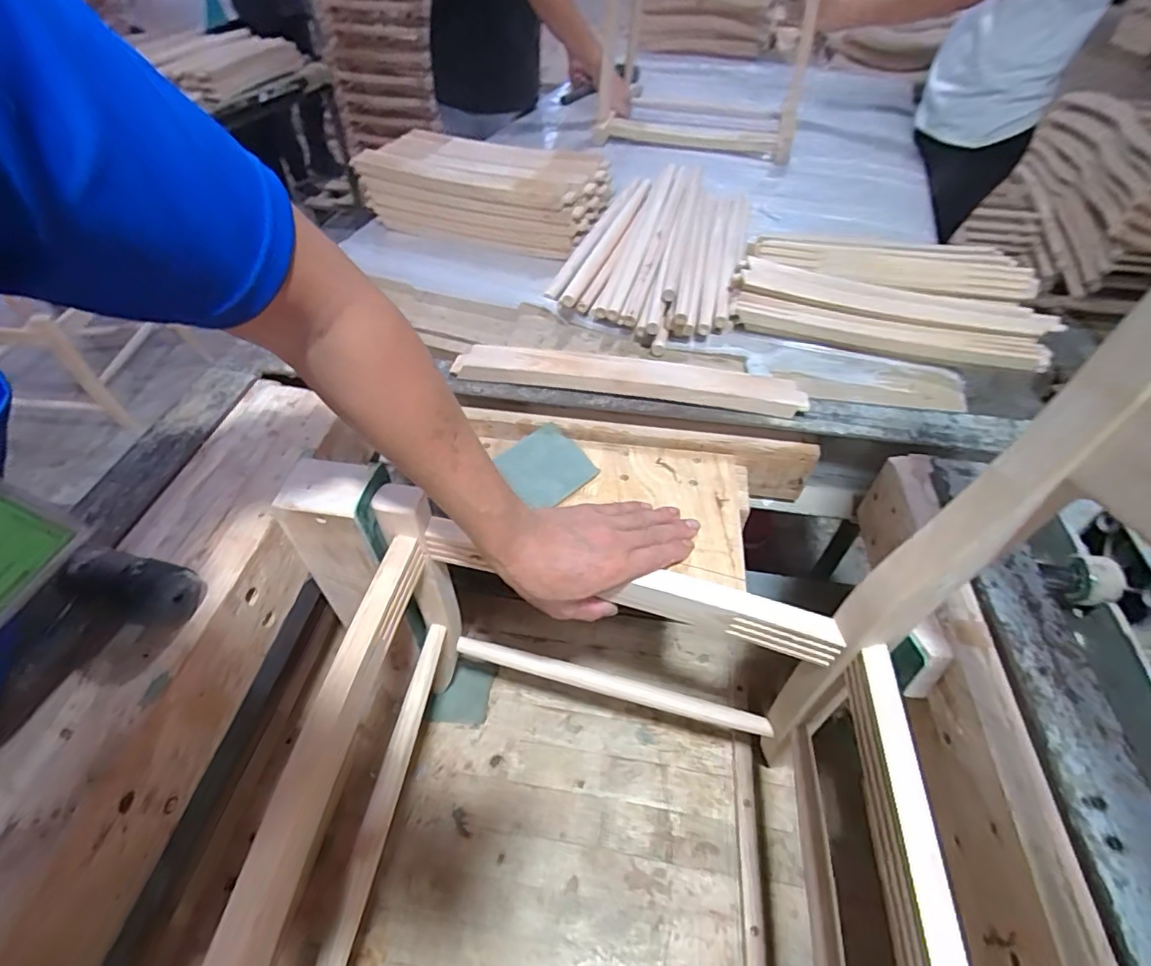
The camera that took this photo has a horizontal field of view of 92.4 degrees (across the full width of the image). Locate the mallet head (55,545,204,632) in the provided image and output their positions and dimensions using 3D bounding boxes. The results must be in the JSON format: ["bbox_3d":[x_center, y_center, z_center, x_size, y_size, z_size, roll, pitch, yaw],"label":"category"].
[{"bbox_3d":[-0.335,0.080,0.421,0.086,0.048,0.048,16,49,12],"label":"mallet head"}]

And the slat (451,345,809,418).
[{"bbox_3d":[0.058,-0.122,0.621,0.383,0.023,0.047,8,48,5],"label":"slat"}]

